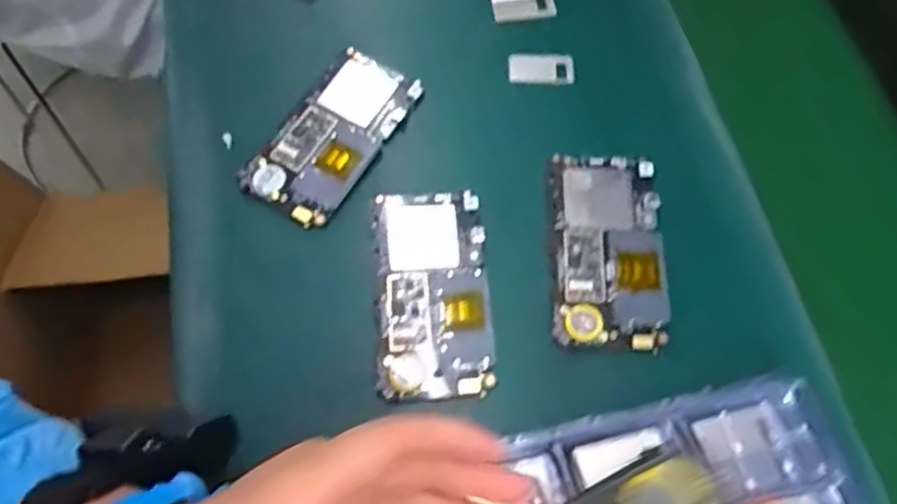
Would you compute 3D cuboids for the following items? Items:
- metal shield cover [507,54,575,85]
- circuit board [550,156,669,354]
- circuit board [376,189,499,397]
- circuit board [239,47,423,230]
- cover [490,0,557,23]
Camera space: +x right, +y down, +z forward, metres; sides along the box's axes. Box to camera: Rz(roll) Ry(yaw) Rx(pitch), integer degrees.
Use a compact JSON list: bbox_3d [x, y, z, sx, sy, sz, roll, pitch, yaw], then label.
[{"bbox_3d":[0.063,-0.125,0.489,0.044,0.005,0.022,2,65,-1],"label":"metal shield cover"},{"bbox_3d":[0.094,-0.002,0.425,0.064,0.007,0.121,3,65,-1],"label":"circuit board"},{"bbox_3d":[-0.009,0.022,0.412,0.062,0.008,0.124,-2,65,-3],"label":"circuit board"},{"bbox_3d":[-0.074,-0.076,0.460,0.065,0.008,0.122,32,68,12],"label":"circuit board"},{"bbox_3d":[0.054,-0.176,0.514,0.047,0.004,0.024,-13,78,-12],"label":"cover"}]

